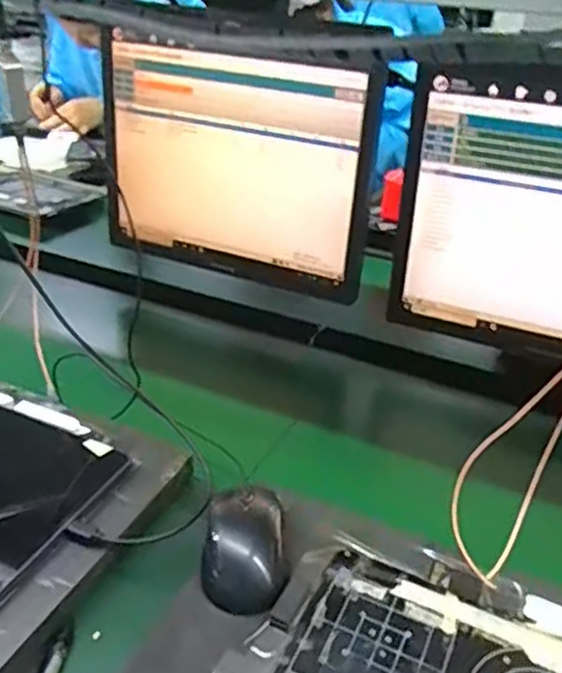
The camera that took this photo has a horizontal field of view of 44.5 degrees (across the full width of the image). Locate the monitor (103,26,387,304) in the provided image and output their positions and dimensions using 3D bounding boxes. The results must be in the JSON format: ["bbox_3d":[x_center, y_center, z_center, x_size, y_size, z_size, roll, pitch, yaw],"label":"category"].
[{"bbox_3d":[-0.061,-0.210,0.868,0.365,0.279,0.049,15,32,20],"label":"monitor"}]

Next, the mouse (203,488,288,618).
[{"bbox_3d":[-0.027,0.156,0.518,0.059,0.029,0.098,2,31,0],"label":"mouse"}]

